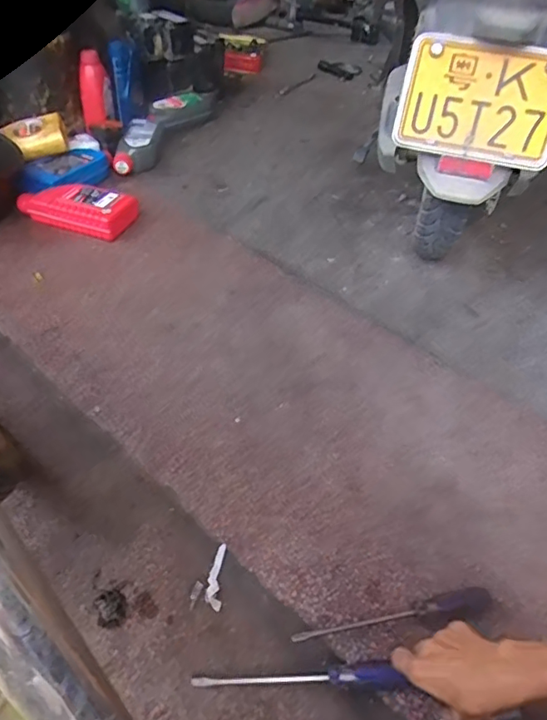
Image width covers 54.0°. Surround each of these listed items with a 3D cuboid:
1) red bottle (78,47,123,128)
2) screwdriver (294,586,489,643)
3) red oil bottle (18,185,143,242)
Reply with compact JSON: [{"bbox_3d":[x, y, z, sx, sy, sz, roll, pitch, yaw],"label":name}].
[{"bbox_3d":[-0.426,-0.646,1.287,0.082,0.170,0.062,-12,31,-13],"label":"red bottle"},{"bbox_3d":[0.144,0.300,0.619,0.244,0.031,0.025,-7,46,-13],"label":"screwdriver"},{"bbox_3d":[-0.416,-0.327,1.147,0.231,0.061,0.125,14,47,7],"label":"red oil bottle"}]

